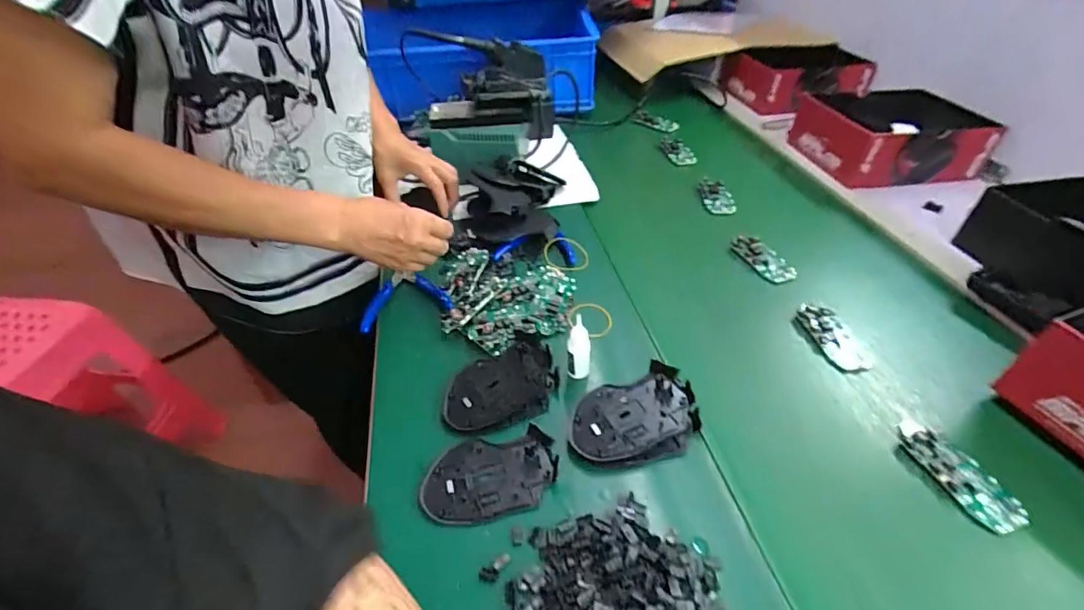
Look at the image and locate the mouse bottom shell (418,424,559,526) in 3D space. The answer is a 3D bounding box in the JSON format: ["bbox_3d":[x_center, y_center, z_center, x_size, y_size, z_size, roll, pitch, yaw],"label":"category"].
[{"bbox_3d":[-0.045,0.146,0.414,0.114,0.011,0.073,-9,42,-8],"label":"mouse bottom shell"}]

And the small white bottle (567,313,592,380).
[{"bbox_3d":[0.036,0.042,0.472,0.021,0.070,0.017,5,42,8],"label":"small white bottle"}]

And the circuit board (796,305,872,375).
[{"bbox_3d":[0.323,0.035,0.529,0.048,0.012,0.093,-10,42,-8],"label":"circuit board"}]

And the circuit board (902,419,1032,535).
[{"bbox_3d":[0.354,0.139,0.410,0.045,0.009,0.101,-16,44,-14],"label":"circuit board"}]

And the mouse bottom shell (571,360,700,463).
[{"bbox_3d":[0.082,0.099,0.439,0.113,0.032,0.071,-14,43,-13],"label":"mouse bottom shell"}]

